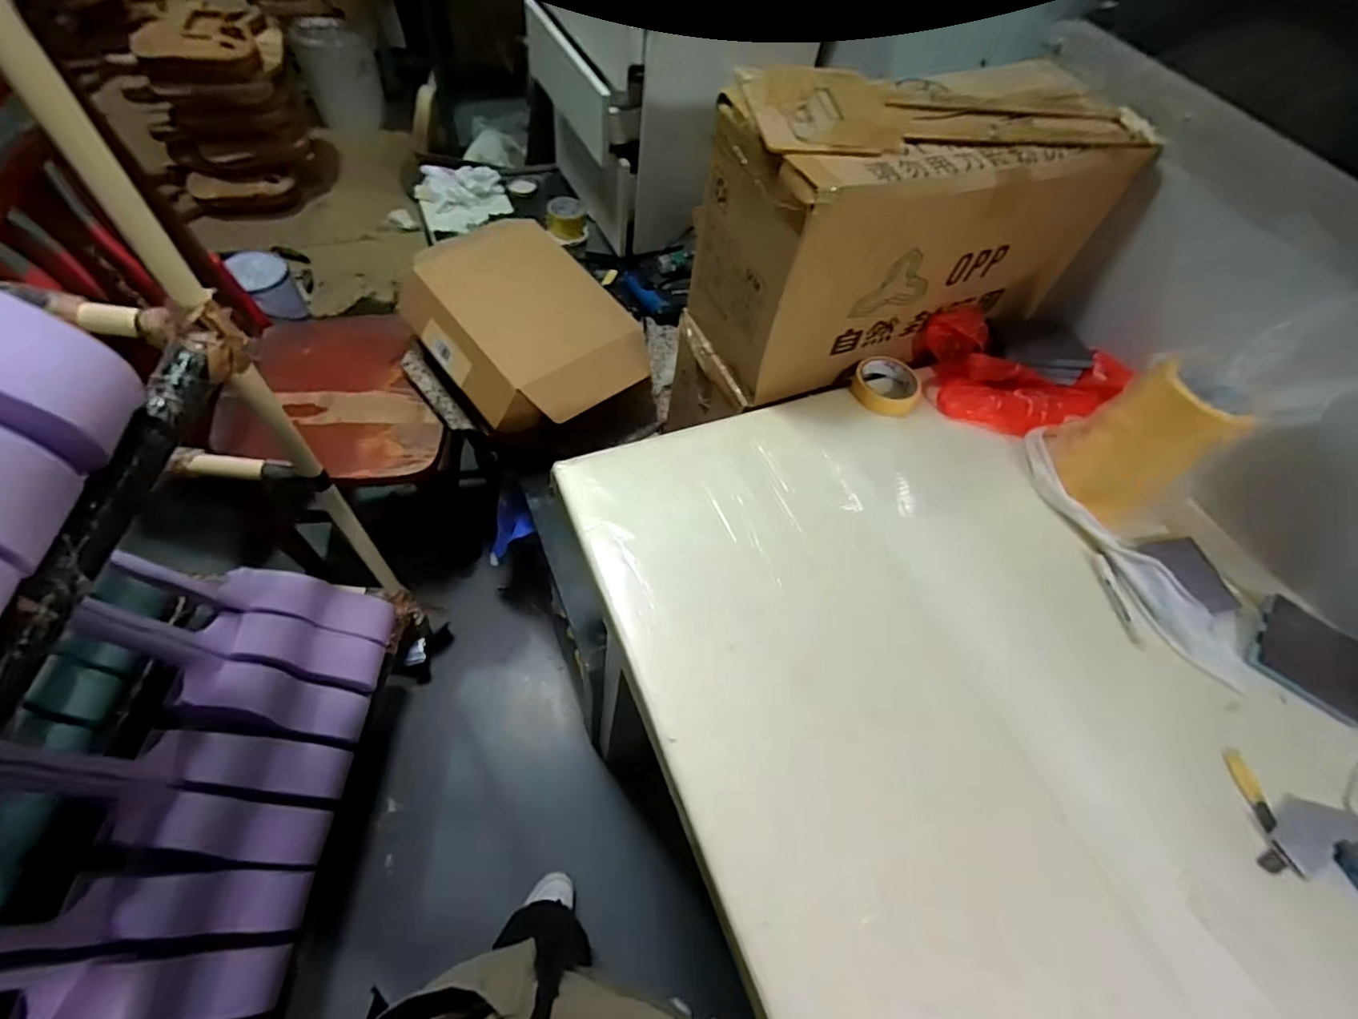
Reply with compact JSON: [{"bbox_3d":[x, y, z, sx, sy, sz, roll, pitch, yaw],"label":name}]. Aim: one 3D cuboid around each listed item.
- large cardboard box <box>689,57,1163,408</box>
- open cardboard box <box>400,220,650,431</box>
[{"bbox_3d":[0.299,-0.376,0.766,0.522,0.290,0.204,-19,60,-13],"label":"large cardboard box"},{"bbox_3d":[-0.279,-0.329,1.016,0.286,0.090,0.432,-32,68,-24],"label":"open cardboard box"}]

